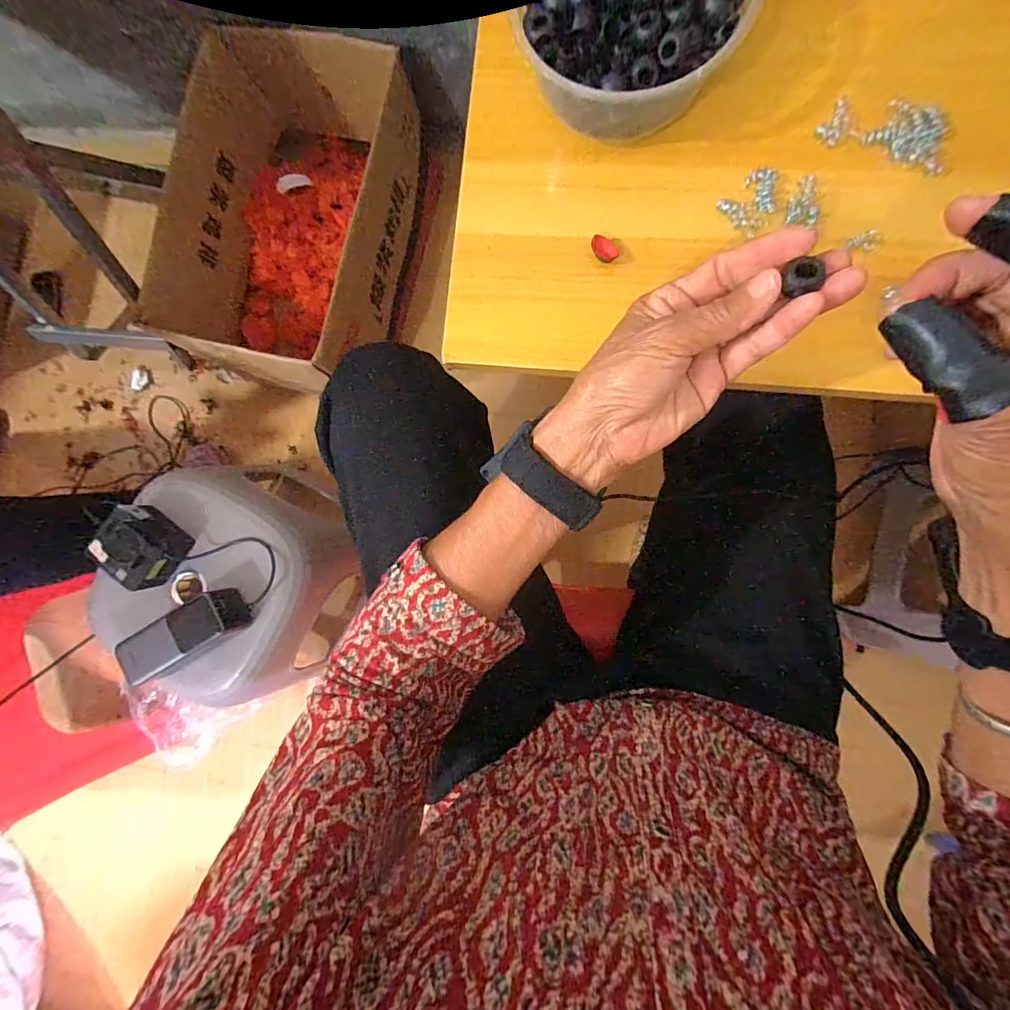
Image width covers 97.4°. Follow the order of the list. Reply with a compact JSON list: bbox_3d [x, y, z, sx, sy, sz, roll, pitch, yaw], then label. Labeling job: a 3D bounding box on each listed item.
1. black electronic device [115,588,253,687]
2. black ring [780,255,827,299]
[{"bbox_3d":[-0.367,0.149,0.507,0.140,0.043,0.058,-27,86,4],"label":"black electronic device"},{"bbox_3d":[0.136,-0.106,0.202,0.013,0.008,0.013,-22,87,5],"label":"black ring"}]

